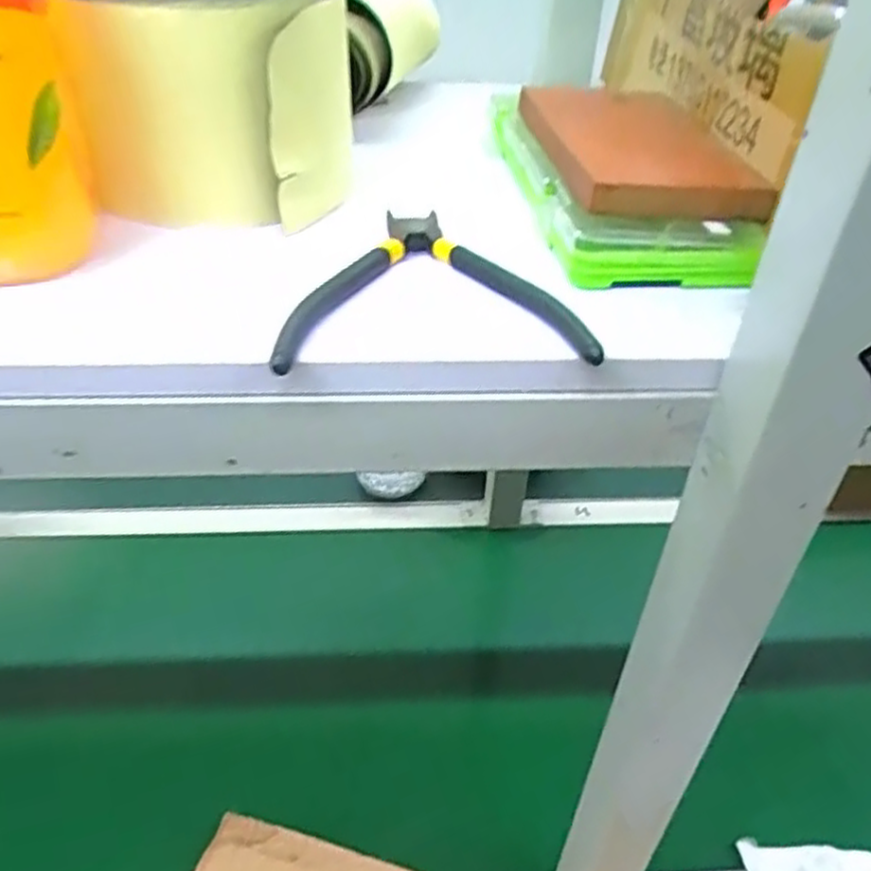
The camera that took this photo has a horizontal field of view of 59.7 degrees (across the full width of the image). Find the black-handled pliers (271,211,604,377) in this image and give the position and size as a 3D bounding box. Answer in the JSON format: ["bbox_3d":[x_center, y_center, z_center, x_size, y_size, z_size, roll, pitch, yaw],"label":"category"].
[{"bbox_3d":[-0.002,-0.066,0.329,0.124,0.012,0.121,-1,39,-6],"label":"black-handled pliers"}]

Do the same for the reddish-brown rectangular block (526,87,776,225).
[{"bbox_3d":[0.105,-0.151,0.398,0.092,0.019,0.153,-3,39,-9],"label":"reddish-brown rectangular block"}]

